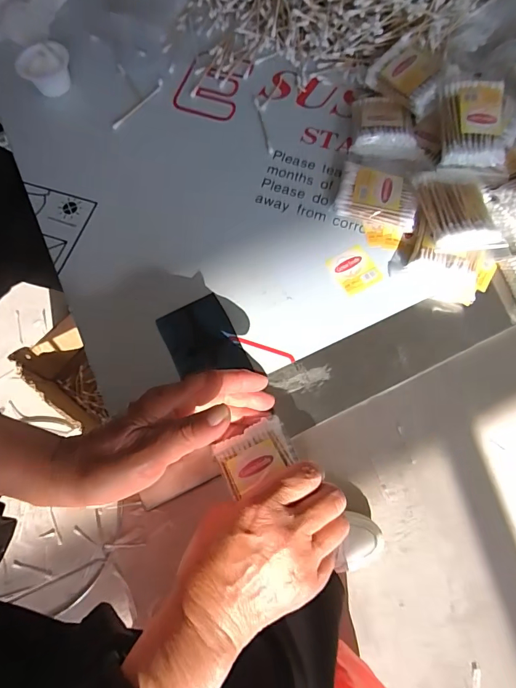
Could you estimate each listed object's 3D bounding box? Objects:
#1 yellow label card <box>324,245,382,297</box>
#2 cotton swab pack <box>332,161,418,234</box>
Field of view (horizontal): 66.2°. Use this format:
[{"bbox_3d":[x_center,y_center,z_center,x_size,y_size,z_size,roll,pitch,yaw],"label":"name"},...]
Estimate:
[{"bbox_3d":[0.089,-0.069,0.366,0.037,0.004,0.041,-30,75,-8],"label":"yellow label card"},{"bbox_3d":[0.115,-0.142,0.381,0.076,0.023,0.052,17,75,5],"label":"cotton swab pack"}]

